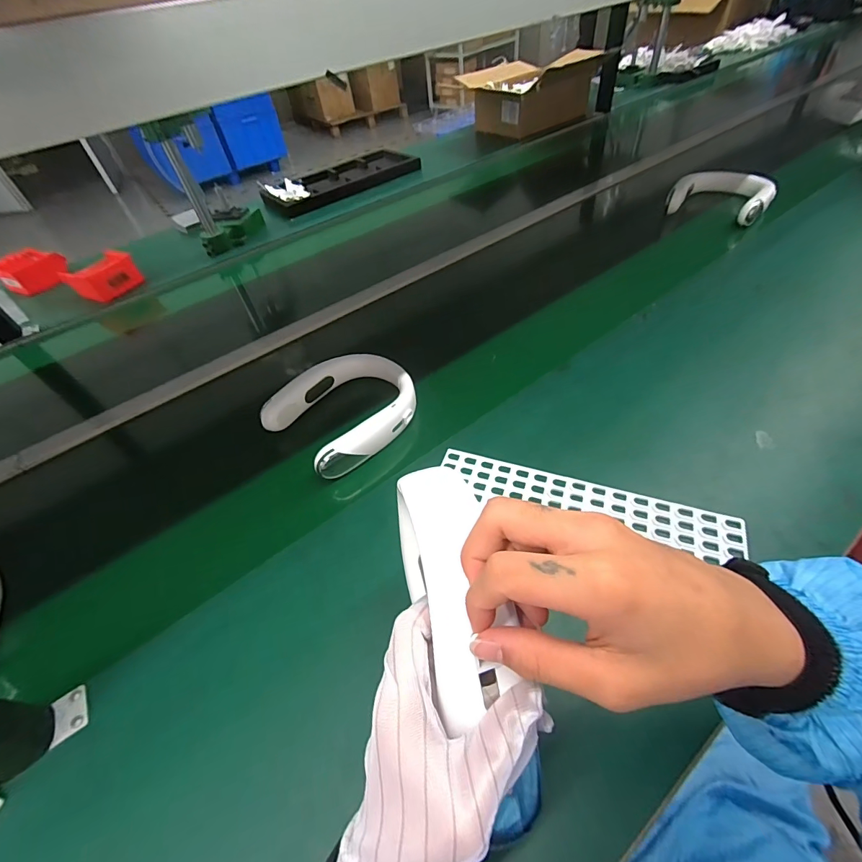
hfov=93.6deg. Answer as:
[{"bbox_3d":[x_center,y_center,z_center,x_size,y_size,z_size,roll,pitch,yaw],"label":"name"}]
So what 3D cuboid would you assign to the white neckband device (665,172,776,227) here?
[{"bbox_3d":[0.666,-0.542,0.924,0.194,0.047,0.191,26,58,25],"label":"white neckband device"}]

